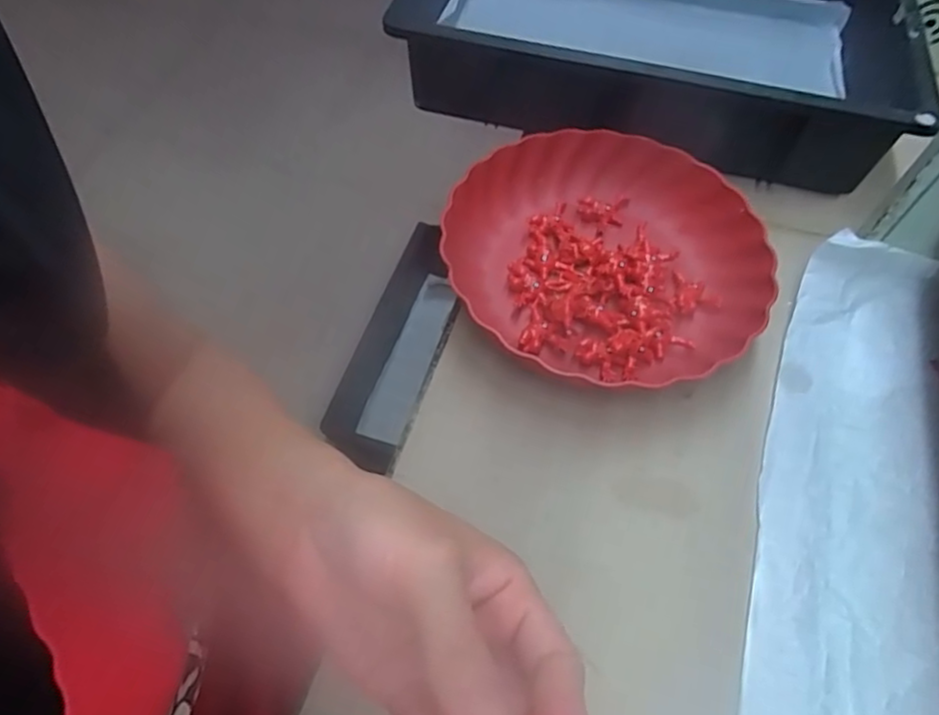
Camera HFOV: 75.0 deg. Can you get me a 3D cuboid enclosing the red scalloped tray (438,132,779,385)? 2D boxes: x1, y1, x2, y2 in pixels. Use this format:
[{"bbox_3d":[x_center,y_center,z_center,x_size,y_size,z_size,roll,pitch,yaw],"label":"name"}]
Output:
[{"bbox_3d":[0.103,-0.082,0.481,0.249,0.043,0.219,17,60,12],"label":"red scalloped tray"}]

